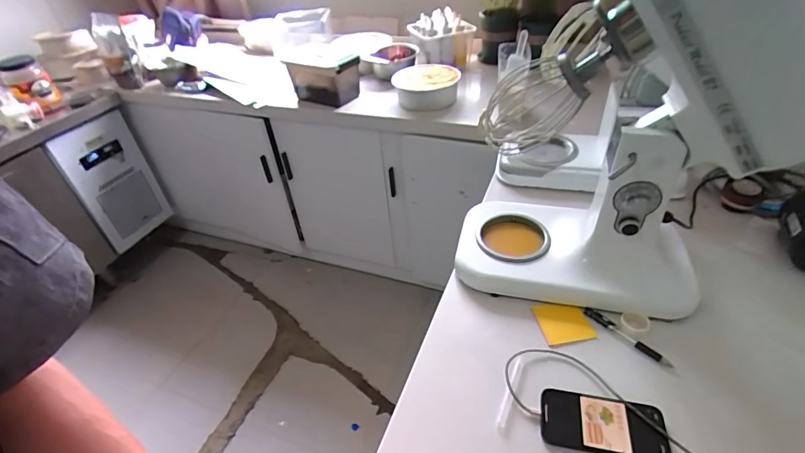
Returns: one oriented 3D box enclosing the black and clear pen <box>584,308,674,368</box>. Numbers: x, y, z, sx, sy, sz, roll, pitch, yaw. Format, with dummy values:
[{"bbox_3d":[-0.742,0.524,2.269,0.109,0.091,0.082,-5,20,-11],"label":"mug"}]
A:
[{"bbox_3d":[0.339,0.167,0.638,0.015,0.010,0.134,-30,45,-27],"label":"black and clear pen"}]

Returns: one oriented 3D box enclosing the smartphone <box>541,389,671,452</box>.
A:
[{"bbox_3d":[0.256,0.255,0.539,0.147,0.009,0.077,5,41,13],"label":"smartphone"}]

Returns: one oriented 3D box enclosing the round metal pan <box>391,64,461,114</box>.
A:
[{"bbox_3d":[0.076,-0.452,1.362,0.208,0.094,0.180,-4,39,3],"label":"round metal pan"}]

